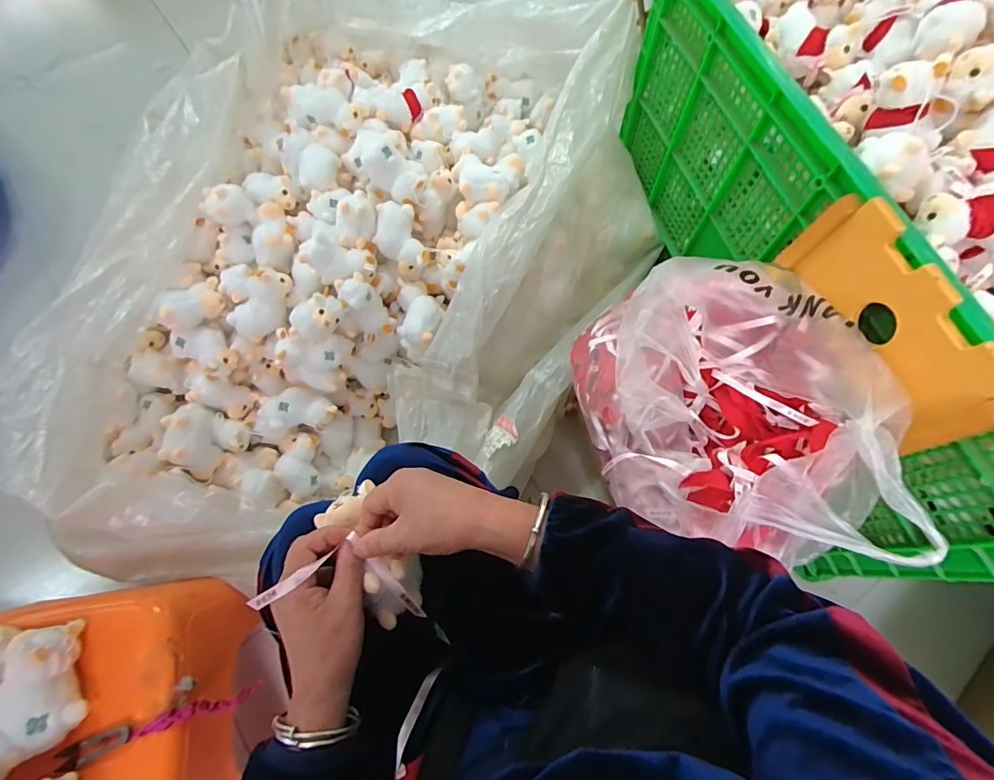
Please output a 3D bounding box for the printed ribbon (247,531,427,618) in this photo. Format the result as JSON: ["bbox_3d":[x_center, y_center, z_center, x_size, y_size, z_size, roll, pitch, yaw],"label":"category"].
[{"bbox_3d":[-0.131,0.162,0.400,0.144,0.028,0.069,11,66,-25],"label":"printed ribbon"}]

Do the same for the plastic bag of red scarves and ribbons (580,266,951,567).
[{"bbox_3d":[0.283,-0.006,0.598,0.343,0.216,0.343,11,69,5],"label":"plastic bag of red scarves and ribbons"}]

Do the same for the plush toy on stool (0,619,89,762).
[{"bbox_3d":[-0.504,0.327,0.498,0.070,0.056,0.121,-17,70,-6],"label":"plush toy on stool"}]

